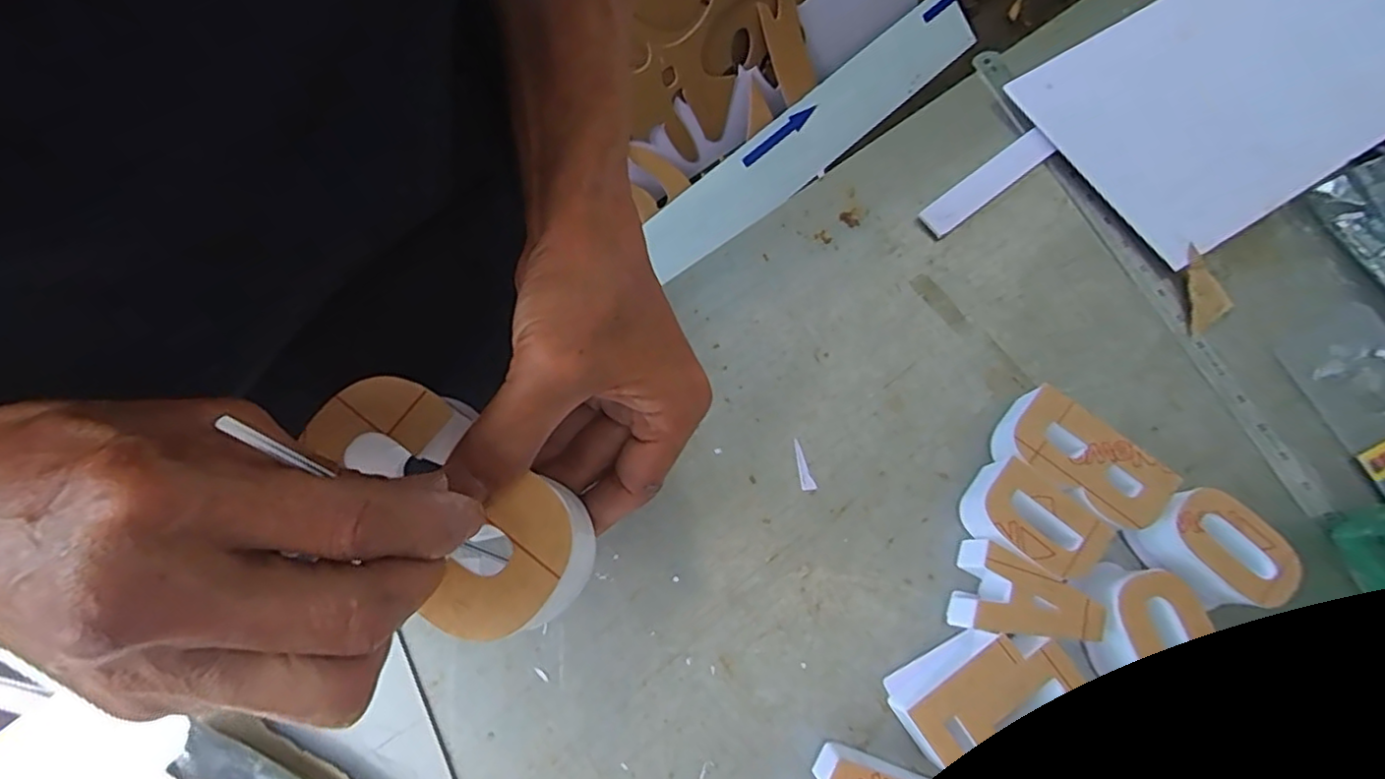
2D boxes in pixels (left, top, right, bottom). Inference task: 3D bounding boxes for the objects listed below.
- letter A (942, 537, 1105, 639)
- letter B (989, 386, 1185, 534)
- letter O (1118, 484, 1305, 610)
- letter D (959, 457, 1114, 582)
[{"bbox_3d":[0.229,0.143,0.437,0.084,0.045,0.059,14,73,3],"label":"letter A"},{"bbox_3d":[0.275,0.055,0.464,0.115,0.047,0.058,39,77,8],"label":"letter B"},{"bbox_3d":[0.365,0.113,0.450,0.095,0.048,0.065,40,76,10],"label":"letter O"},{"bbox_3d":[0.236,0.098,0.452,0.080,0.045,0.059,40,76,10],"label":"letter D"}]

